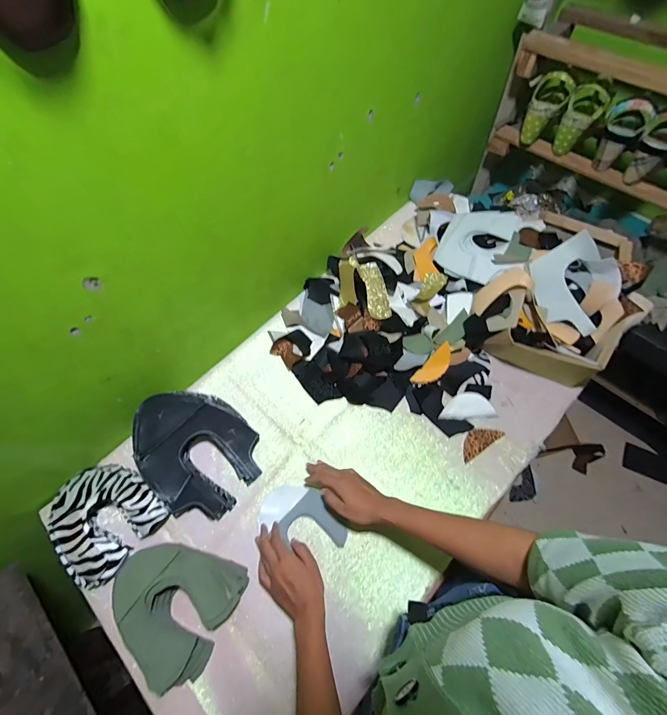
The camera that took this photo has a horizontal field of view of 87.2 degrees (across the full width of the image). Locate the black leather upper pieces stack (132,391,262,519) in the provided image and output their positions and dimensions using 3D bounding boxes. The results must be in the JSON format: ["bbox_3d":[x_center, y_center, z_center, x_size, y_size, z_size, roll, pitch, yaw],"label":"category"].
[{"bbox_3d":[-0.260,0.166,0.649,0.233,0.101,0.201,32,68,17],"label":"black leather upper pieces stack"}]

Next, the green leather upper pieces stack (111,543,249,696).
[{"bbox_3d":[-0.258,0.397,0.554,0.178,0.076,0.180,22,65,13],"label":"green leather upper pieces stack"}]

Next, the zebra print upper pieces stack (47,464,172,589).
[{"bbox_3d":[-0.401,0.285,0.615,0.182,0.081,0.172,23,66,14],"label":"zebra print upper pieces stack"}]

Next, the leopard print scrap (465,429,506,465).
[{"bbox_3d":[0.285,0.160,0.684,0.097,0.004,0.042,-31,65,-13],"label":"leopard print scrap"}]

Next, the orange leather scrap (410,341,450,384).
[{"bbox_3d":[0.211,0.020,0.727,0.104,0.017,0.041,-47,68,2],"label":"orange leather scrap"}]

